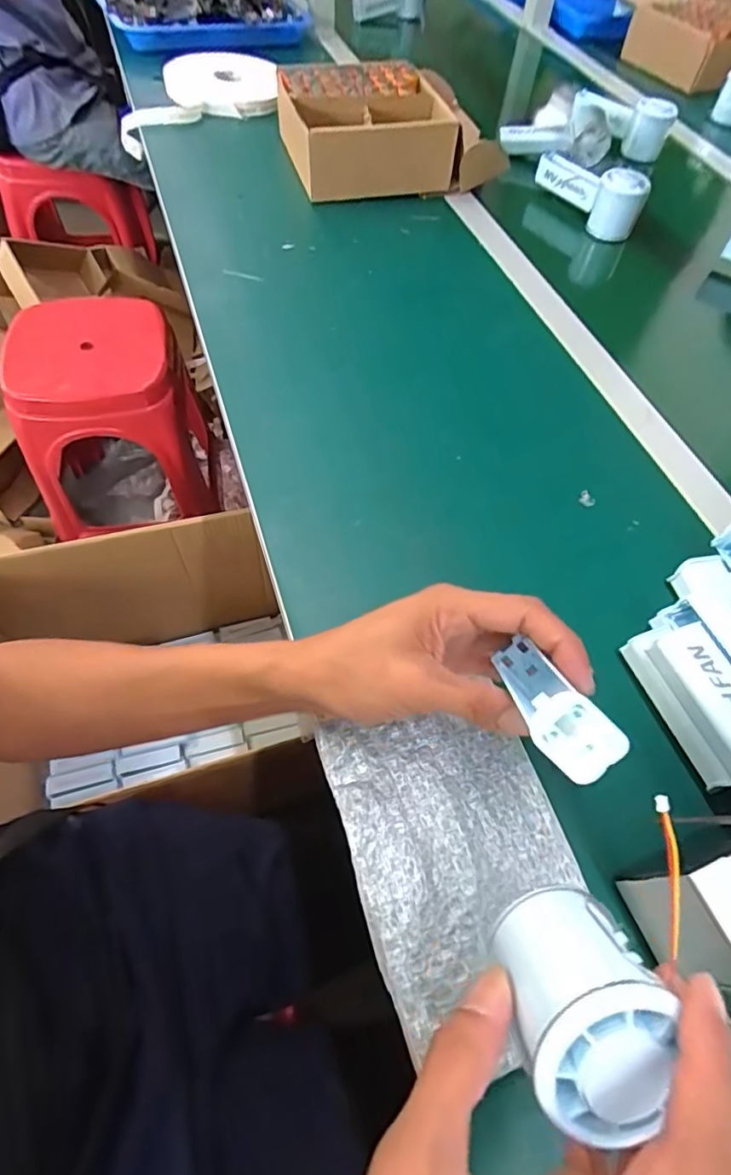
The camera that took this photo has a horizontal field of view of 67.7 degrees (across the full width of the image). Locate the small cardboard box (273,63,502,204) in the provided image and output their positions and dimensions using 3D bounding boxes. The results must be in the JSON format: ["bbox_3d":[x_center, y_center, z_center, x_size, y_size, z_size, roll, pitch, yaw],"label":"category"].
[{"bbox_3d":[0.032,-0.587,0.695,0.266,0.069,0.188,-14,61,-12],"label":"small cardboard box"}]

